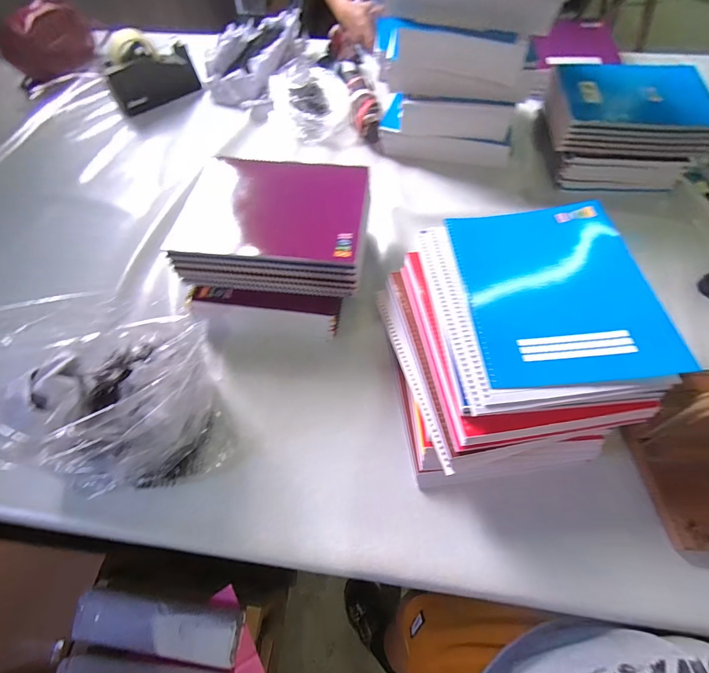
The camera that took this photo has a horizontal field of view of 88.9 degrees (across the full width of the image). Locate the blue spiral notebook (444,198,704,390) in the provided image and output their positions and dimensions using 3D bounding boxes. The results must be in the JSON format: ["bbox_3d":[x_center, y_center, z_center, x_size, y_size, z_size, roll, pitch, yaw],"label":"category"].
[{"bbox_3d":[0.226,-0.063,0.418,0.194,0.020,0.247,-7,60,3],"label":"blue spiral notebook"}]

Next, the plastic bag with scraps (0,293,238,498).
[{"bbox_3d":[-0.251,0.059,0.377,0.186,0.201,0.180,-24,62,-12],"label":"plastic bag with scraps"}]

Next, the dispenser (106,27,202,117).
[{"bbox_3d":[-0.463,-0.601,0.824,0.193,0.126,0.067,-35,65,-18],"label":"dispenser"}]

